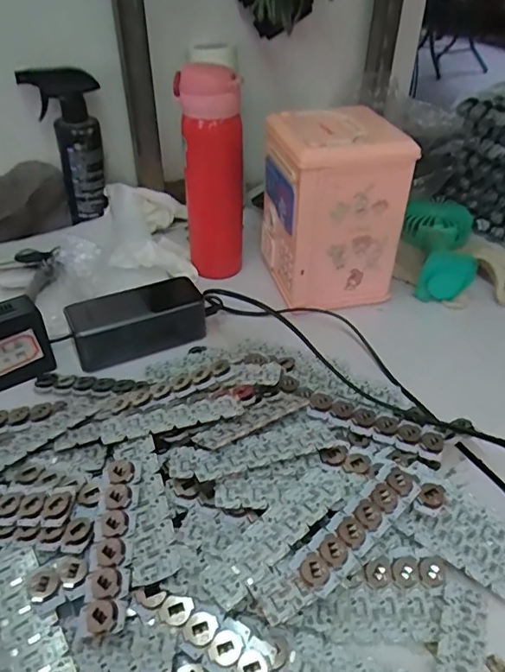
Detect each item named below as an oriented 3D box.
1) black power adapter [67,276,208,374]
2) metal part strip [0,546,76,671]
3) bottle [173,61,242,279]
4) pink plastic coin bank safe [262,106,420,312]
[{"bbox_3d":[-0.114,-0.019,0.523,0.130,0.039,0.056,-17,43,-22],"label":"black power adapter"},{"bbox_3d":[-0.129,0.176,0.305,0.030,0.006,0.110,-21,51,-28],"label":"metal part strip"},{"bbox_3d":[-0.046,-0.183,0.598,0.069,0.224,0.067,-1,39,-3],"label":"bottle"},{"bbox_3d":[0.083,-0.139,0.574,0.115,0.177,0.118,-9,40,-13],"label":"pink plastic coin bank safe"}]

